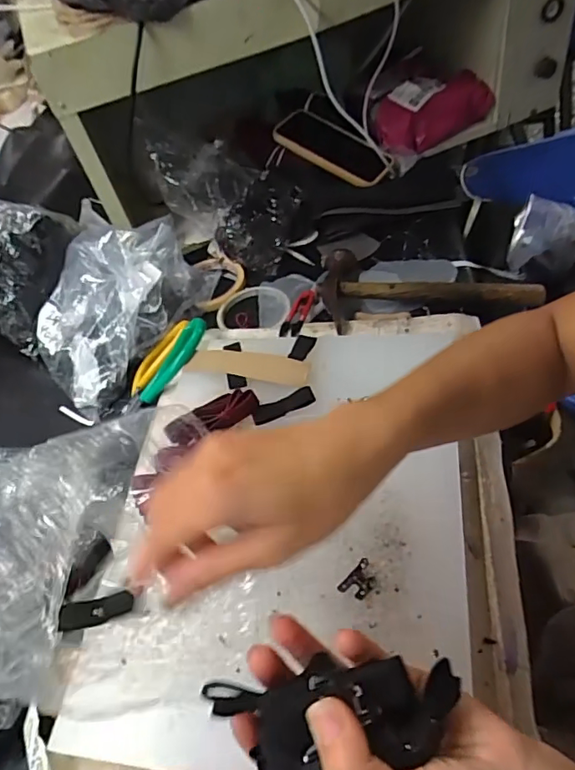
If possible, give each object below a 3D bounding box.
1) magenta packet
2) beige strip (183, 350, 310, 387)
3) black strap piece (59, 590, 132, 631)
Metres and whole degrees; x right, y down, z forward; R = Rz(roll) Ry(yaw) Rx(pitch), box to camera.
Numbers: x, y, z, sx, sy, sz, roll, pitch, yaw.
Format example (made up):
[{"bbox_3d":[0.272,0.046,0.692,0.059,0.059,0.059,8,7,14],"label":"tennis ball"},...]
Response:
[{"bbox_3d":[0.200,-0.388,0.748,0.169,0.066,0.069,-29,50,-11],"label":"magenta packet"},{"bbox_3d":[-0.040,-0.019,0.506,0.123,0.009,0.028,10,67,19],"label":"beige strip"},{"bbox_3d":[-0.134,0.158,0.372,0.049,0.011,0.017,-17,49,-1],"label":"black strap piece"}]

